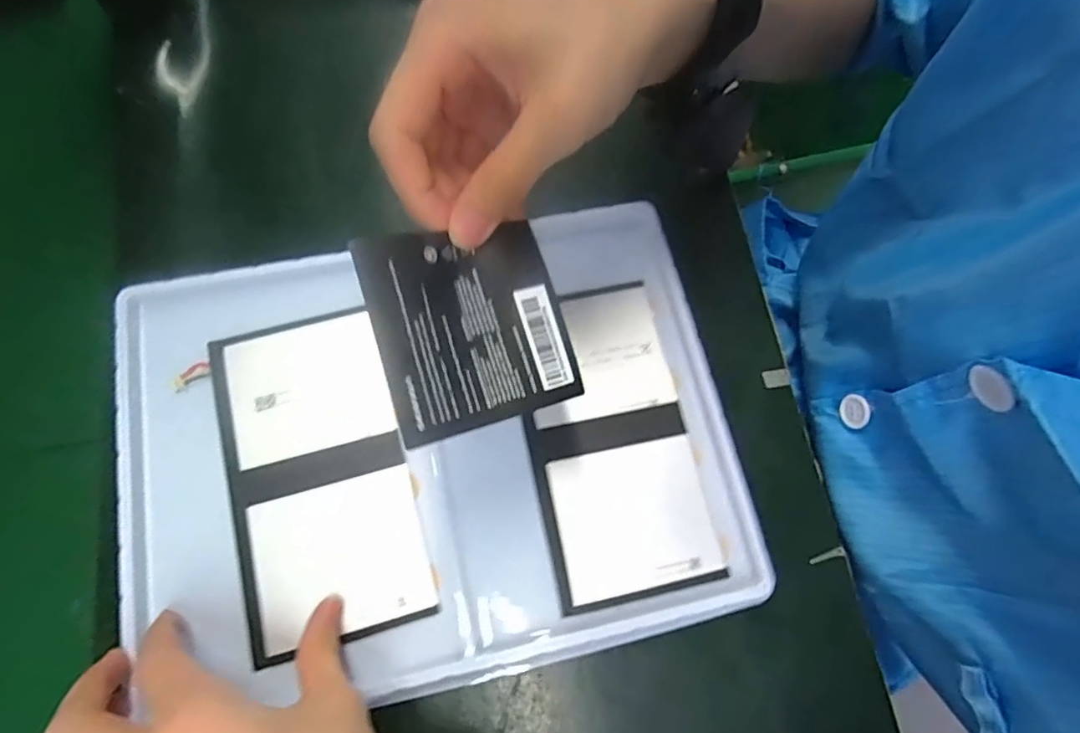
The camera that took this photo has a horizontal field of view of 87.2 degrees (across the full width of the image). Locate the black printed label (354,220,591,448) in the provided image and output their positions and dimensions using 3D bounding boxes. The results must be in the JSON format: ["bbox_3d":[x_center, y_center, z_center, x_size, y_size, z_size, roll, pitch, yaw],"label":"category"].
[{"bbox_3d":[-0.026,-0.017,0.224,0.076,0.006,0.076,-15,88,-30],"label":"black printed label"}]

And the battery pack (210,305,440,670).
[{"bbox_3d":[-0.118,0.056,0.307,0.090,0.011,0.170,-15,74,-8],"label":"battery pack"}]

